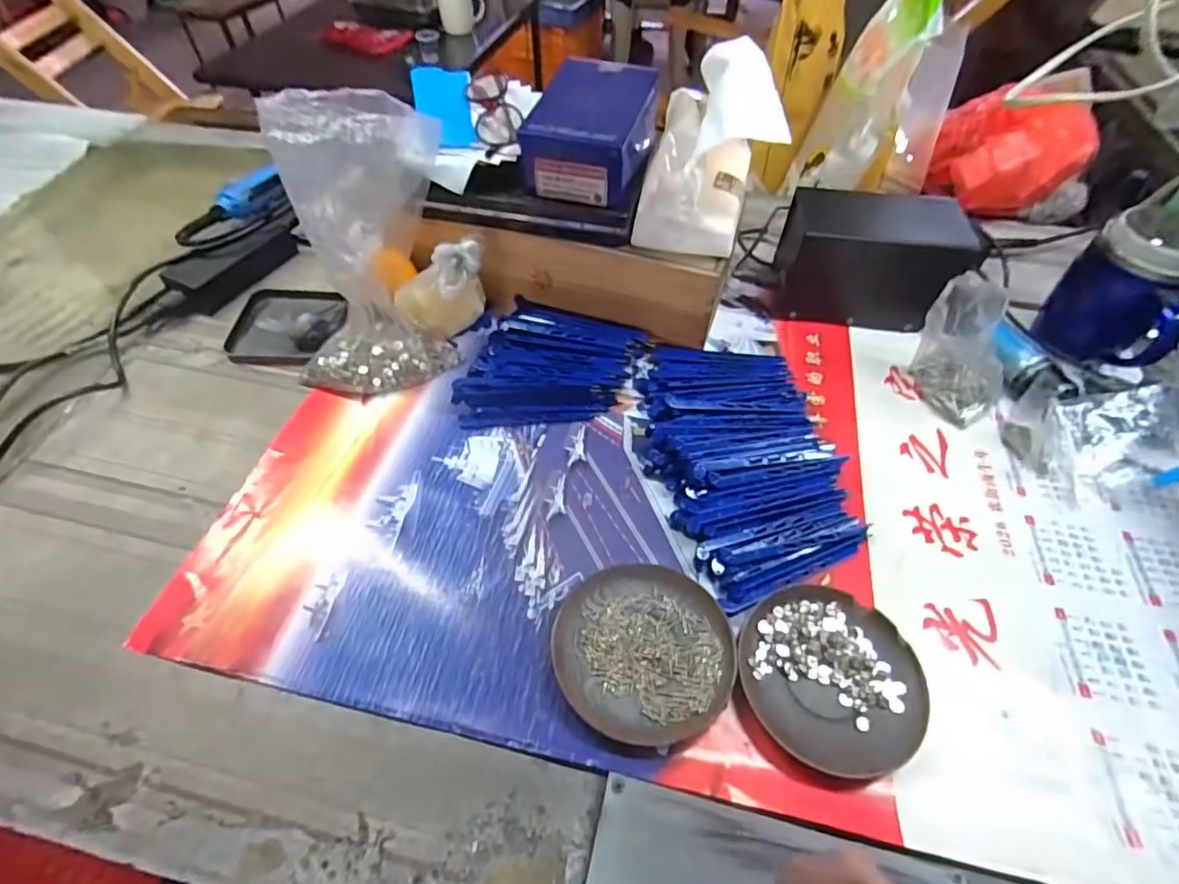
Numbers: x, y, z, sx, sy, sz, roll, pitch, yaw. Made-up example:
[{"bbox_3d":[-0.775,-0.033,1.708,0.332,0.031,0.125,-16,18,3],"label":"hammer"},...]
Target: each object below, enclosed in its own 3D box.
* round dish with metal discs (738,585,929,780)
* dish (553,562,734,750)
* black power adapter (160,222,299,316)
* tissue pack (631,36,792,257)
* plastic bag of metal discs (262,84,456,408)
[{"bbox_3d":[0.155,0.150,0.366,0.111,0.014,0.112,5,51,2],"label":"round dish with metal discs"},{"bbox_3d":[0.036,0.135,0.376,0.114,0.017,0.114,1,51,-1],"label":"dish"},{"bbox_3d":[-0.383,-0.187,0.606,0.051,0.035,0.120,32,57,22],"label":"black power adapter"},{"bbox_3d":[0.110,-0.259,0.496,0.108,0.117,0.161,14,53,9],"label":"tissue pack"},{"bbox_3d":[-0.191,-0.166,0.496,0.125,0.245,0.092,5,27,2],"label":"plastic bag of metal discs"}]

